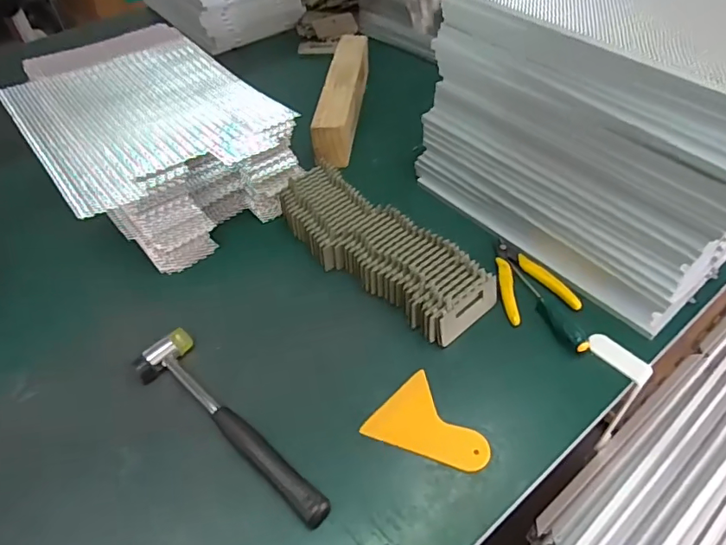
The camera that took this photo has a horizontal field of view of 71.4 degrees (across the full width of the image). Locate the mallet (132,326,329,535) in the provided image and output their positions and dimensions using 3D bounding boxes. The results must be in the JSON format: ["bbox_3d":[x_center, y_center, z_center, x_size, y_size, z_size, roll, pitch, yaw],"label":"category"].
[{"bbox_3d":[-0.125,0.141,0.455,0.058,0.029,0.234,-35,56,-26],"label":"mallet"}]

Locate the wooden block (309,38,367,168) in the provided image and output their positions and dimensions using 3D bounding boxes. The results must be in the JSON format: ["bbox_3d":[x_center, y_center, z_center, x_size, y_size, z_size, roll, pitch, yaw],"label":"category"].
[{"bbox_3d":[-0.029,-0.268,0.774,0.050,0.060,0.276,4,48,5],"label":"wooden block"}]

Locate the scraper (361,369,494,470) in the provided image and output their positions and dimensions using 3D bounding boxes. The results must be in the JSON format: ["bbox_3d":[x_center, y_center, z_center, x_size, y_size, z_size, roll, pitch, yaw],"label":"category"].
[{"bbox_3d":[0.060,0.145,0.455,0.076,0.005,0.100,-36,56,-27],"label":"scraper"}]

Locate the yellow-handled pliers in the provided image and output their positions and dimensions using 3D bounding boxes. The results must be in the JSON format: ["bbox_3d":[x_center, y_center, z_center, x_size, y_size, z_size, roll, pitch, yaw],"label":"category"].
[{"bbox_3d":[0.180,0.004,0.565,0.076,0.008,0.110,-12,49,-9],"label":"yellow-handled pliers"}]

